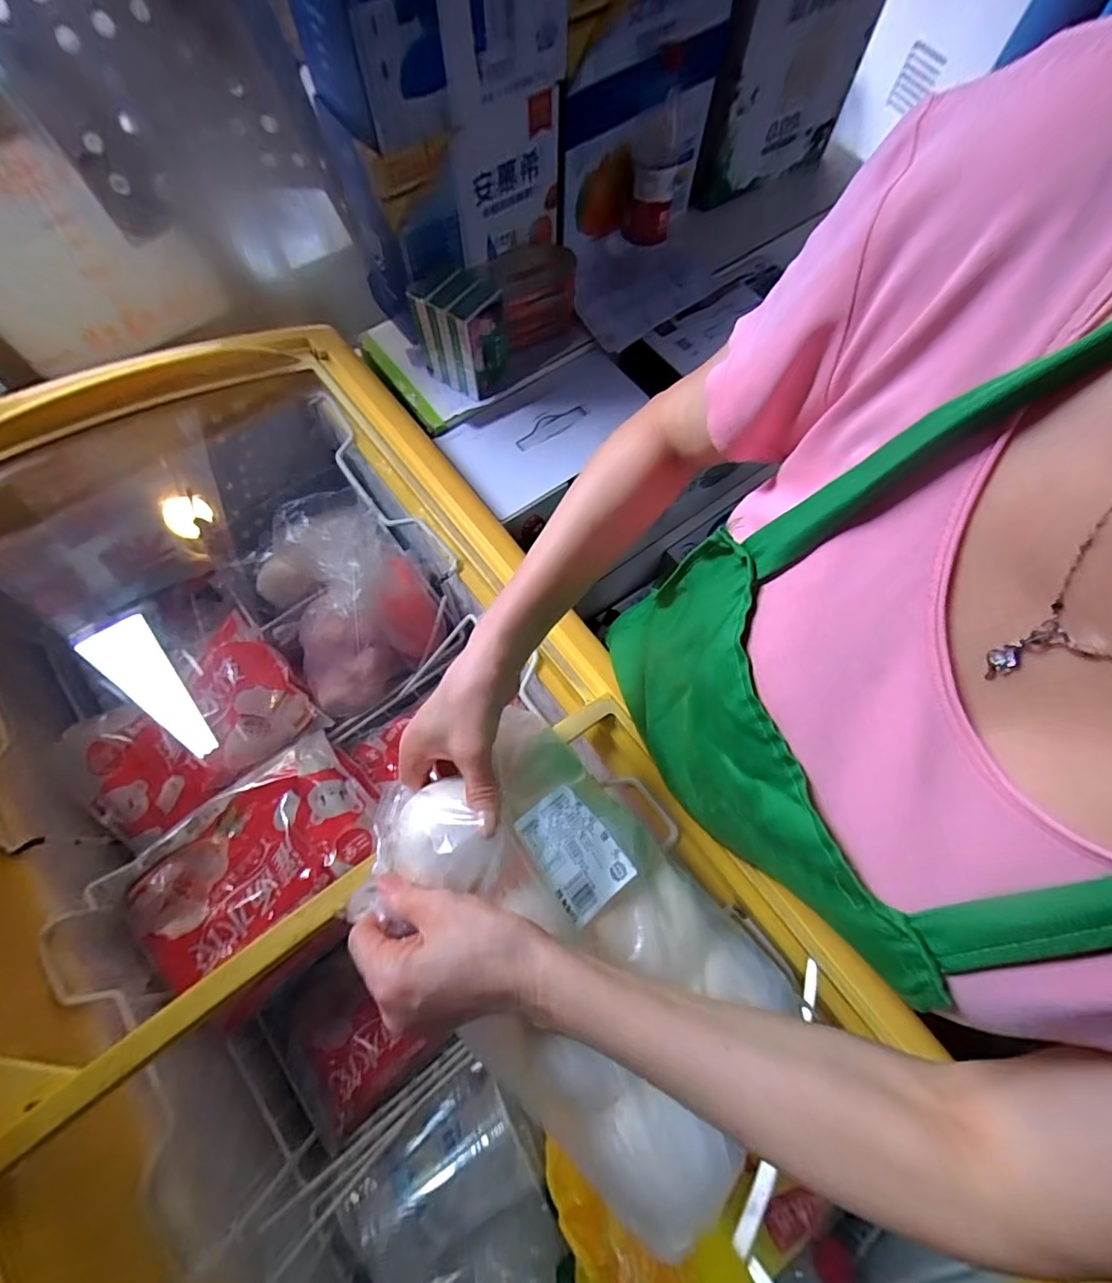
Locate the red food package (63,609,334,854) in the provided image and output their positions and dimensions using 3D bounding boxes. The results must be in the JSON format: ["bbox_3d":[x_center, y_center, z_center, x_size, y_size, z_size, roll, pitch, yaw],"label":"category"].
[{"bbox_3d":[-0.422,0.101,0.626,0.241,0.049,0.179,-41,77,-15],"label":"red food package"}]

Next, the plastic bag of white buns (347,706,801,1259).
[{"bbox_3d":[0.013,0.198,0.361,0.179,0.078,0.297,-42,77,-15],"label":"plastic bag of white buns"}]

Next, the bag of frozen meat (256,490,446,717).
[{"bbox_3d":[-0.242,-0.043,0.634,0.182,0.159,0.189,-29,74,-12],"label":"bag of frozen meat"}]

